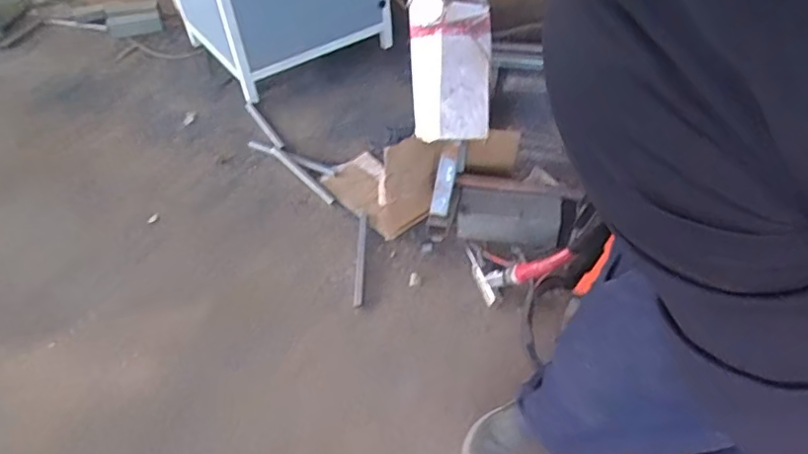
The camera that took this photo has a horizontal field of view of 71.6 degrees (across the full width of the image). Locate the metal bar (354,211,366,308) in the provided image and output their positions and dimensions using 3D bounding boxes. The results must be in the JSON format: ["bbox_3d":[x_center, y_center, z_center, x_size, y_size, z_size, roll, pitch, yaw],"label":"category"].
[{"bbox_3d":[-0.140,0.095,1.813,0.024,0.020,0.408,-2,47,2],"label":"metal bar"}]

